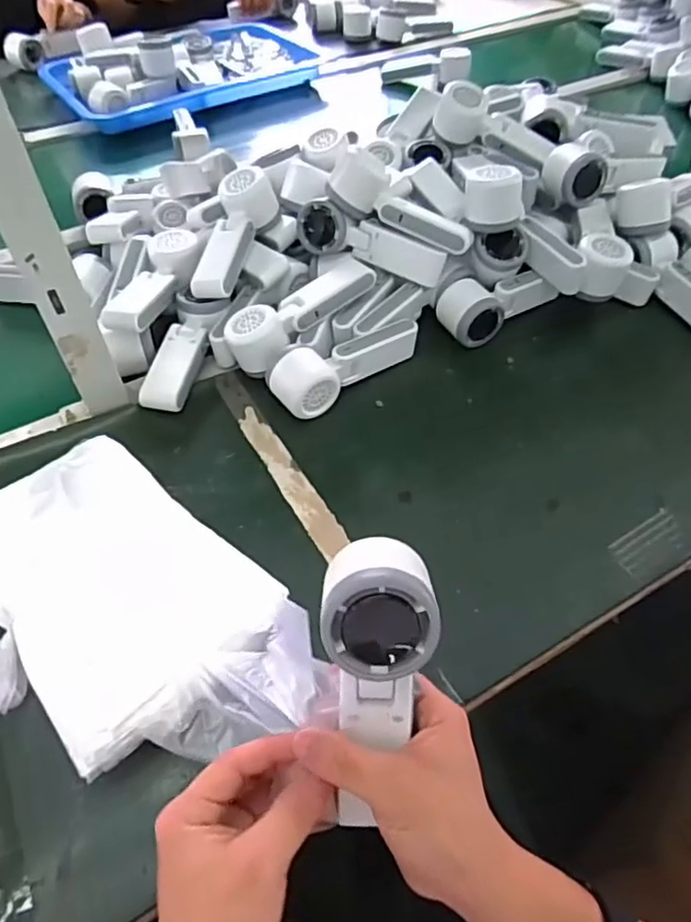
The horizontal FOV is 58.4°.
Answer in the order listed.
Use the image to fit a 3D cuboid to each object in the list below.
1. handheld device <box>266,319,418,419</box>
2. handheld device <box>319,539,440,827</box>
[{"bbox_3d":[-0.003,-0.106,0.636,0.164,0.051,0.066,-38,60,-25],"label":"handheld device"},{"bbox_3d":[0.017,0.121,0.331,0.055,0.145,0.051,1,11,3],"label":"handheld device"}]

